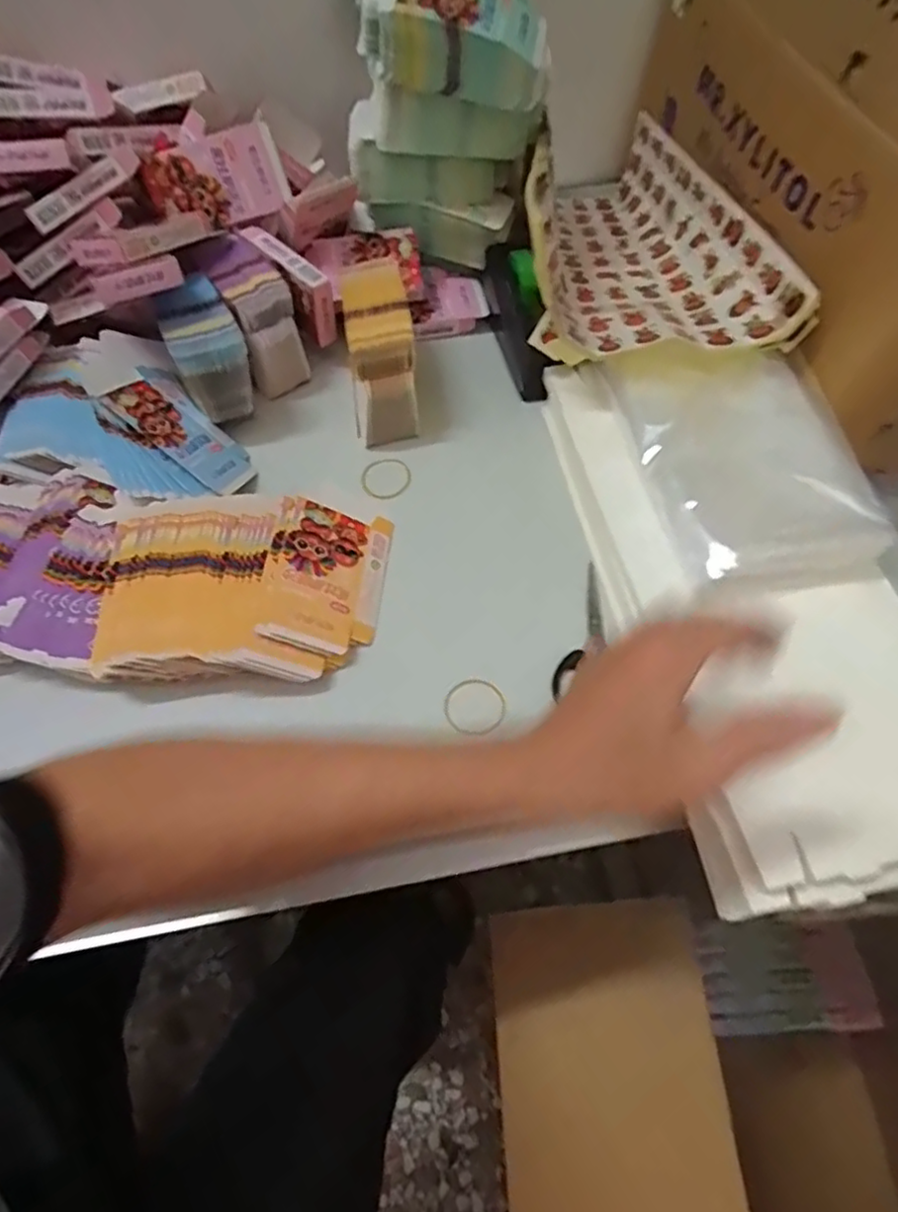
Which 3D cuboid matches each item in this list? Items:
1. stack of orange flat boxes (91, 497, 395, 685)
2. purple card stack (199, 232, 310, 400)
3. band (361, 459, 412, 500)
[{"bbox_3d":[-0.151,-0.012,0.488,0.202,0.049,0.142,0,61,1],"label":"stack of orange flat boxes"},{"bbox_3d":[-0.178,-0.267,0.617,0.058,0.087,0.123,-28,64,-14],"label":"purple card stack"},{"bbox_3d":[-0.055,-0.111,0.575,0.046,0.004,0.044,1,56,-1],"label":"band"}]

